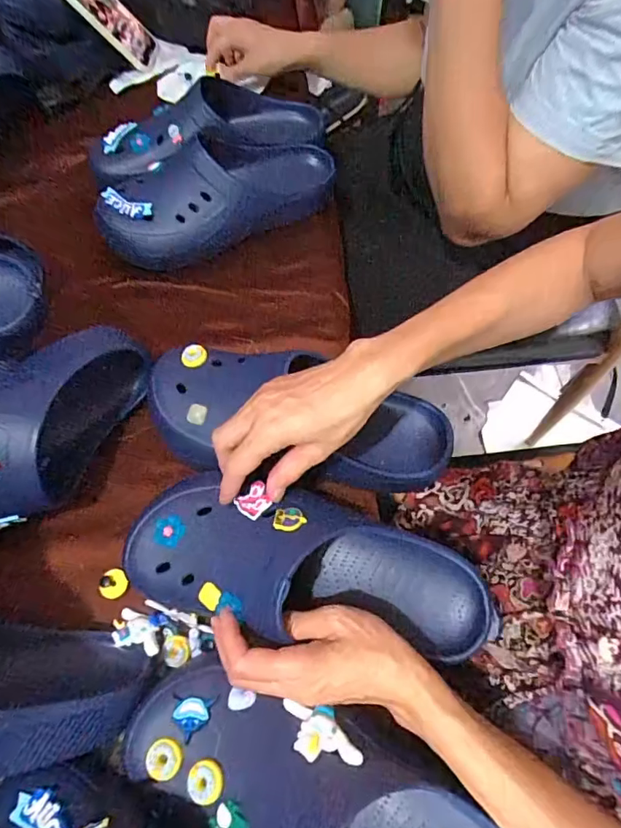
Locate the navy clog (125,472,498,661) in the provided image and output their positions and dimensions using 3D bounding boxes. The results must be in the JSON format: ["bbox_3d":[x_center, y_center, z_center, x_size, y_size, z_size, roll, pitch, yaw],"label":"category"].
[{"bbox_3d":[-0.001,0.116,0.383,0.280,0.077,0.106,12,65,-2],"label":"navy clog"}]

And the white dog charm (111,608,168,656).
[{"bbox_3d":[-0.143,0.180,0.406,0.043,0.009,0.038,0,27,6],"label":"white dog charm"}]

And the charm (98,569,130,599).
[{"bbox_3d":[-0.174,0.150,0.431,0.026,0.004,0.024,-1,64,1],"label":"charm"}]

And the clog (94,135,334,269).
[{"bbox_3d":[-0.118,-0.258,0.581,0.265,0.088,0.113,-18,65,-7],"label":"clog"}]

